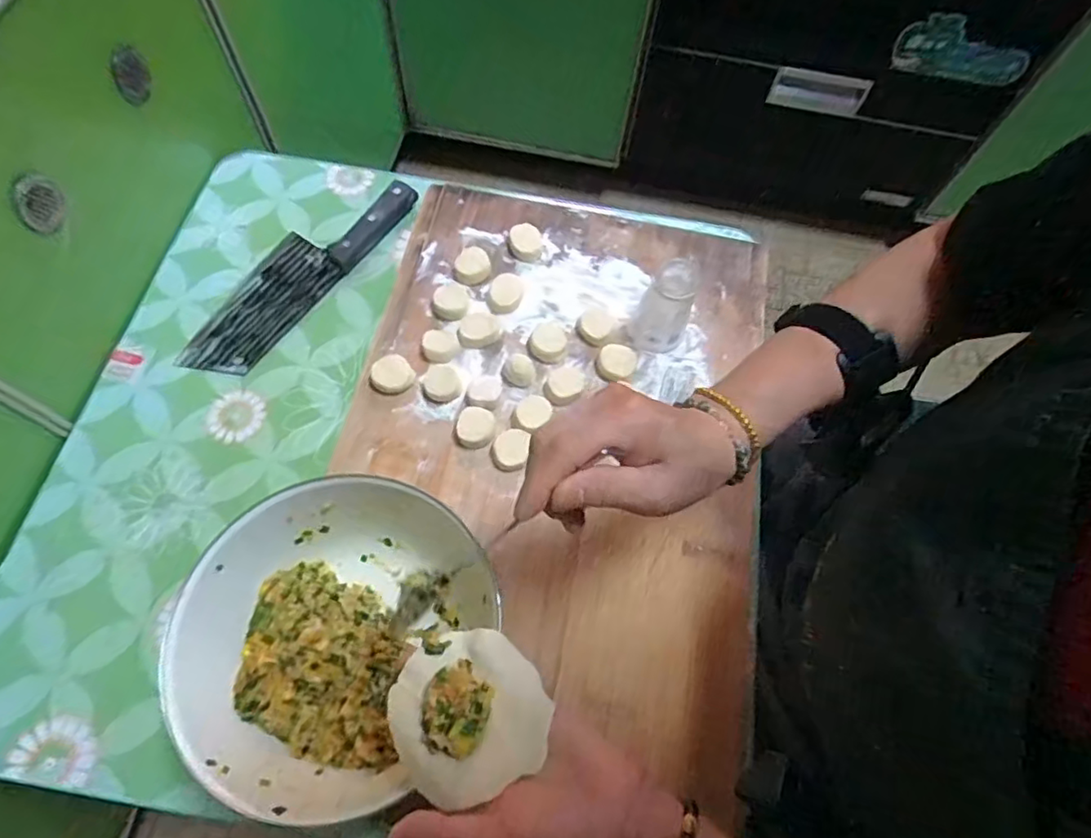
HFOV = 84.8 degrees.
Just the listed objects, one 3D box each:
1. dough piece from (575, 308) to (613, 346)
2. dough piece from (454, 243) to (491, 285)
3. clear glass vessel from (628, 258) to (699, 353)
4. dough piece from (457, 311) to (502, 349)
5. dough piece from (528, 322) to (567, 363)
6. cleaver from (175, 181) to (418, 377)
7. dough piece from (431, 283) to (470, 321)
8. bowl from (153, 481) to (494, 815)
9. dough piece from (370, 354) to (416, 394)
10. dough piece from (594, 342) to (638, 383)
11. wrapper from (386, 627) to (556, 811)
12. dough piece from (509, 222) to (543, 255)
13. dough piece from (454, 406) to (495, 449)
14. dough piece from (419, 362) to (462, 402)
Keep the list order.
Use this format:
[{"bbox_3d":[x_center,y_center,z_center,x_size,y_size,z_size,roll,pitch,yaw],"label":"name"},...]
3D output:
[{"bbox_3d":[0.046,-0.087,0.557,0.030,0.015,0.036,31,68,11],"label":"dough piece"},{"bbox_3d":[-0.070,-0.147,0.577,0.031,0.025,0.035,-8,66,-7],"label":"dough piece"},{"bbox_3d":[0.104,-0.096,0.529,0.046,0.085,0.050,1,66,-3],"label":"clear glass vessel"},{"bbox_3d":[-0.061,-0.083,0.550,0.039,0.020,0.030,-8,66,-7],"label":"dough piece"},{"bbox_3d":[0.002,-0.071,0.550,0.034,0.011,0.037,9,65,1],"label":"dough piece"},{"bbox_3d":[-0.243,-0.150,0.589,0.078,0.011,0.269,34,68,12],"label":"cleaver"},{"bbox_3d":[-0.089,-0.113,0.564,0.033,0.016,0.039,18,66,5],"label":"dough piece"},{"bbox_3d":[-0.141,0.143,0.414,0.171,0.103,0.199,28,67,9],"label":"bowl"},{"bbox_3d":[-0.136,-0.039,0.531,0.035,0.014,0.033,1,66,-3],"label":"dough piece"},{"bbox_3d":[0.065,-0.053,0.540,0.034,0.013,0.033,20,66,6],"label":"dough piece"},{"bbox_3d":[-0.043,0.160,0.328,0.081,0.030,0.079,0,69,0],"label":"wrapper"},{"bbox_3d":[-0.019,-0.177,0.595,0.031,0.016,0.040,-3,66,-5],"label":"dough piece"},{"bbox_3d":[-0.061,0.006,0.513,0.033,0.017,0.032,1,66,-3],"label":"dough piece"},{"bbox_3d":[-0.093,-0.032,0.533,0.033,0.008,0.036,1,66,-3],"label":"dough piece"}]

